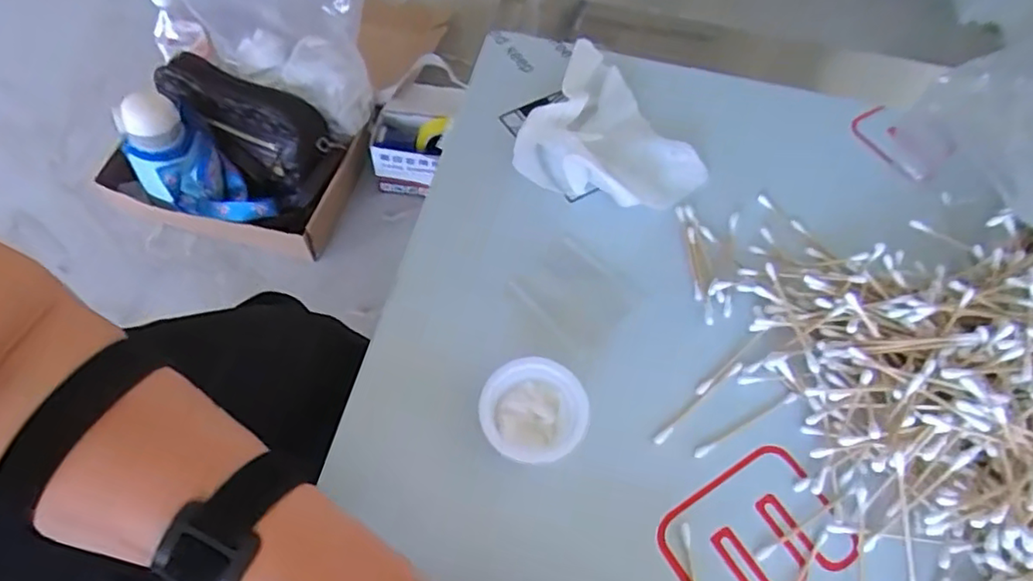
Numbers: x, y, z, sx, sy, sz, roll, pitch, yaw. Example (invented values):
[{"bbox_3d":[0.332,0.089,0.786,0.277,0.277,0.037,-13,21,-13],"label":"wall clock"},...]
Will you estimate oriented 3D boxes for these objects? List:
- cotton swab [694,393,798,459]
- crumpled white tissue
[{"bbox_3d":[0.128,0.075,0.345,0.071,0.004,0.006,-25,65,-16],"label":"cotton swab"},{"bbox_3d":[0.073,-0.112,0.431,0.121,0.034,0.126,20,61,8],"label":"crumpled white tissue"}]

